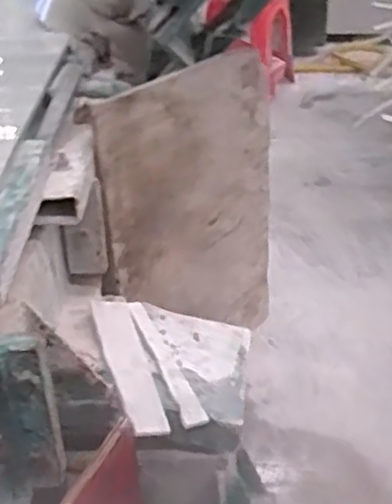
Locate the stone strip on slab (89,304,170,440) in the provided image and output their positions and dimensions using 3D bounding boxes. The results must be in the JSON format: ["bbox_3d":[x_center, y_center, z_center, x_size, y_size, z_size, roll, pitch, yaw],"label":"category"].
[{"bbox_3d":[-0.118,0.191,1.239,0.074,0.020,0.296,1,40,-26],"label":"stone strip on slab"}]

